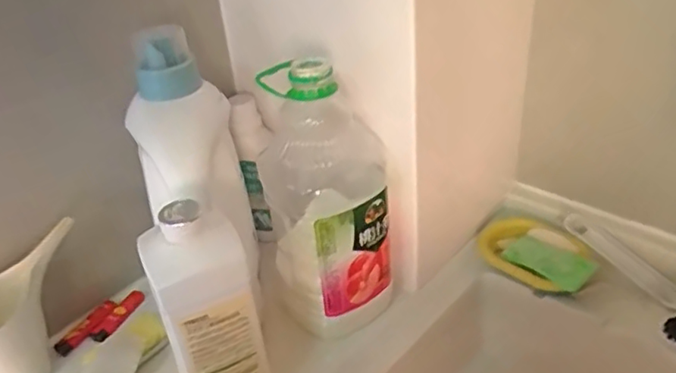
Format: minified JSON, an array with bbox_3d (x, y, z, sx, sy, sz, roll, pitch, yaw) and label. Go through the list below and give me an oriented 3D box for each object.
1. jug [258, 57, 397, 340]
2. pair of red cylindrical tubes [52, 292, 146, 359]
[{"bbox_3d":[-0.009,0.023,0.606,0.124,0.295,0.105,-7,34,-2],"label":"jug"},{"bbox_3d":[-0.269,0.157,0.690,0.038,0.017,0.110,15,39,28],"label":"pair of red cylindrical tubes"}]

